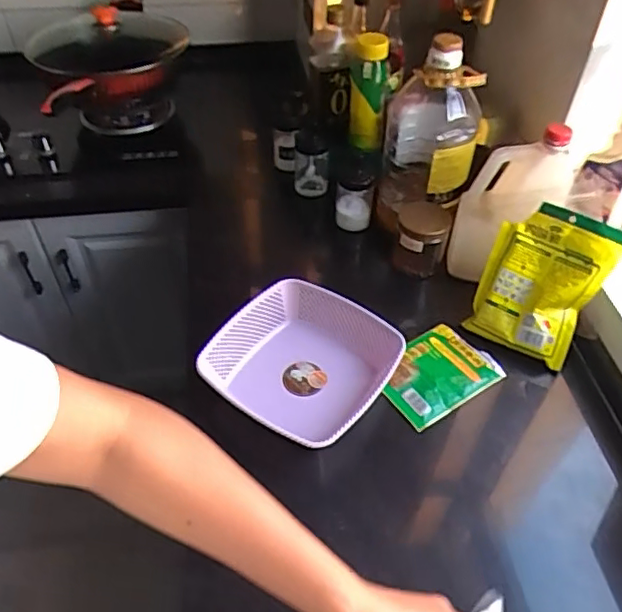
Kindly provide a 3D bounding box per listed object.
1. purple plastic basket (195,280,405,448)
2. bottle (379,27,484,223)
[{"bbox_3d":[-0.006,0.082,0.813,0.226,0.087,0.221,26,52,21],"label":"purple plastic basket"},{"bbox_3d":[0.192,-0.279,0.934,0.139,0.295,0.139,9,48,7],"label":"bottle"}]

